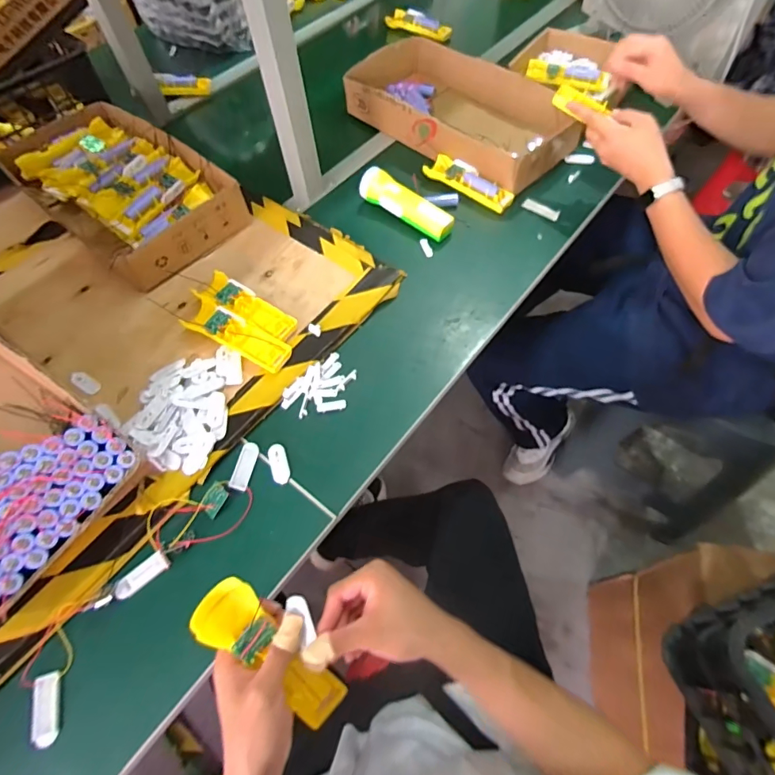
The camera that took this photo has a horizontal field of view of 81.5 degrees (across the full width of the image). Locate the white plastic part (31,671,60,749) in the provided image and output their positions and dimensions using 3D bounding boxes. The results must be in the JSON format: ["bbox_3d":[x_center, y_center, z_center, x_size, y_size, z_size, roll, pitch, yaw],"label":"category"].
[{"bbox_3d":[-0.329,0.310,0.433,0.018,0.019,0.060,-10,64,-6],"label":"white plastic part"}]

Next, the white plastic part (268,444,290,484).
[{"bbox_3d":[-0.133,0.093,0.552,0.021,0.005,0.050,-14,65,-9],"label":"white plastic part"}]

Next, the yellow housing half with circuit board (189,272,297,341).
[{"bbox_3d":[-0.197,-0.113,0.642,0.157,0.024,0.046,29,66,13],"label":"yellow housing half with circuit board"}]

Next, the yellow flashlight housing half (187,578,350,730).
[{"bbox_3d":[-0.102,0.245,0.407,0.051,0.027,0.169,-42,106,-20],"label":"yellow flashlight housing half"}]

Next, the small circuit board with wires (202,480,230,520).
[{"bbox_3d":[-0.199,0.129,0.517,0.023,0.004,0.036,35,73,-20],"label":"small circuit board with wires"}]

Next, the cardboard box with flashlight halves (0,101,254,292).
[{"bbox_3d":[-0.448,-0.348,0.738,0.432,0.076,0.220,40,69,17],"label":"cardboard box with flashlight halves"}]

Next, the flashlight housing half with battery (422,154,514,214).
[{"bbox_3d":[0.139,-0.350,0.772,0.161,0.027,0.050,35,68,15],"label":"flashlight housing half with battery"}]

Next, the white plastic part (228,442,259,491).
[{"bbox_3d":[-0.175,0.095,0.549,0.023,0.007,0.060,13,64,5],"label":"white plastic part"}]

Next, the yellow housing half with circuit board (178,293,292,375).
[{"bbox_3d":[-0.204,-0.072,0.617,0.160,0.023,0.050,26,65,11],"label":"yellow housing half with circuit board"}]

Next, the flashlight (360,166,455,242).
[{"bbox_3d":[0.028,-0.295,0.732,0.170,0.046,0.041,35,67,16],"label":"flashlight"}]

